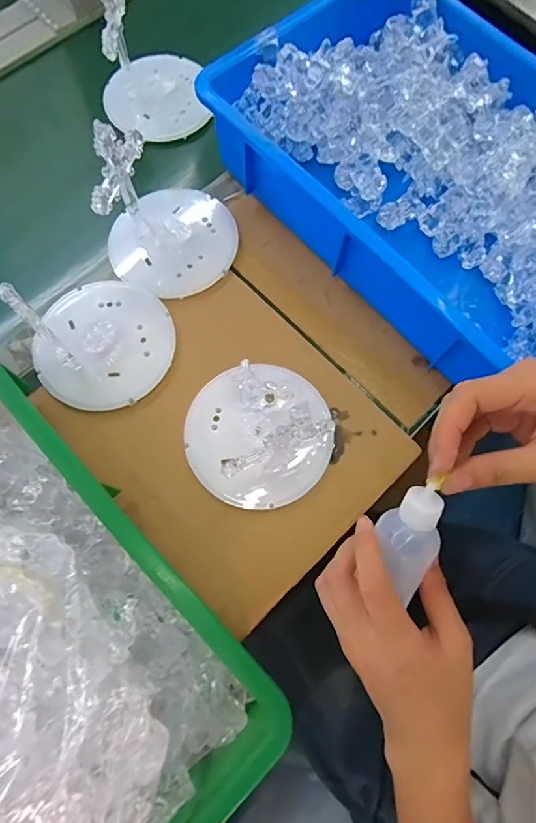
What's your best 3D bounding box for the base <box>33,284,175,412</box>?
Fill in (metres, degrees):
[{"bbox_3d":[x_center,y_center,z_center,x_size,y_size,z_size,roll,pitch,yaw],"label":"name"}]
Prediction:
[{"bbox_3d":[-0.156,-0.066,0.426,0.126,0.017,0.125,0,73,-1],"label":"base"}]

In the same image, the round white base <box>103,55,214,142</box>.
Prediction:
[{"bbox_3d":[-0.133,-0.369,0.528,0.116,0.029,0.114,0,84,-2],"label":"round white base"}]

